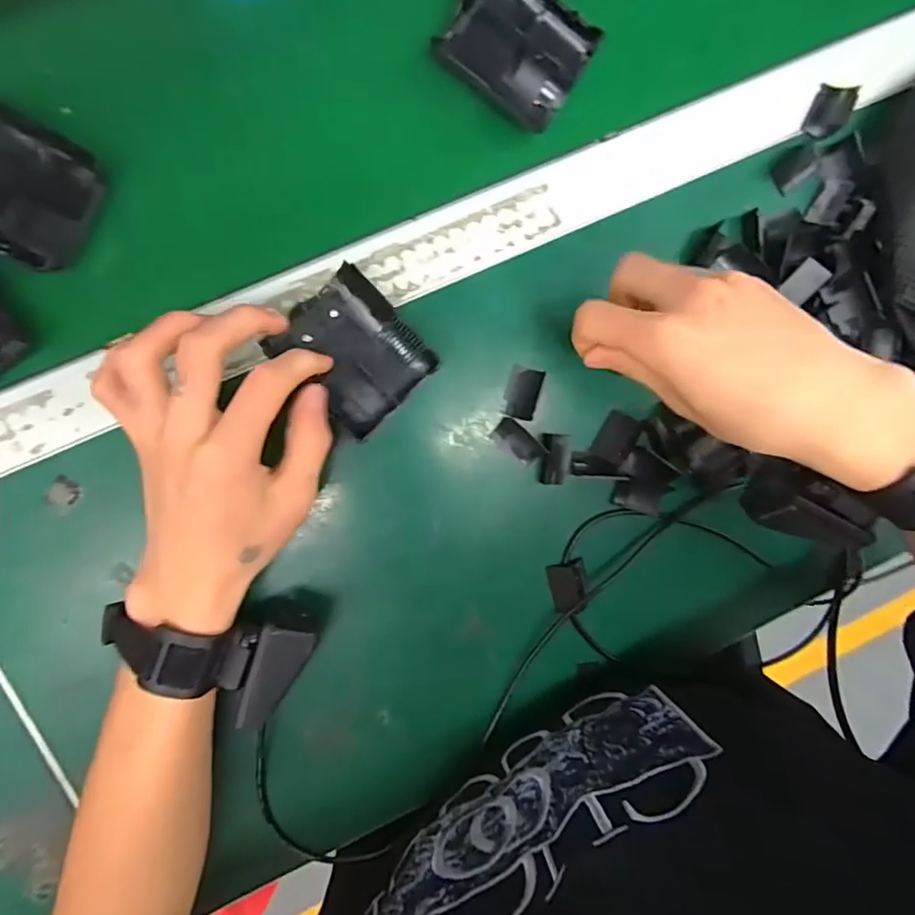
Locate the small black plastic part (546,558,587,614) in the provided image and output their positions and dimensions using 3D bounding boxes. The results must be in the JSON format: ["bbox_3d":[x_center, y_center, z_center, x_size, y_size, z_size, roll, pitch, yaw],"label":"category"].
[{"bbox_3d":[0.073,0.085,0.367,0.024,0.009,0.032,-11,97,-7],"label":"small black plastic part"}]

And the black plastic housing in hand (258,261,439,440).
[{"bbox_3d":[-0.059,-0.060,0.324,0.066,0.015,0.077,-44,100,-1],"label":"black plastic housing in hand"}]

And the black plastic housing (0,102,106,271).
[{"bbox_3d":[-0.237,-0.144,0.301,0.082,0.021,0.070,22,93,-10],"label":"black plastic housing"}]

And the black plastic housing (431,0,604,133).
[{"bbox_3d":[0.035,-0.239,0.330,0.076,0.022,0.064,33,91,-10],"label":"black plastic housing"}]

